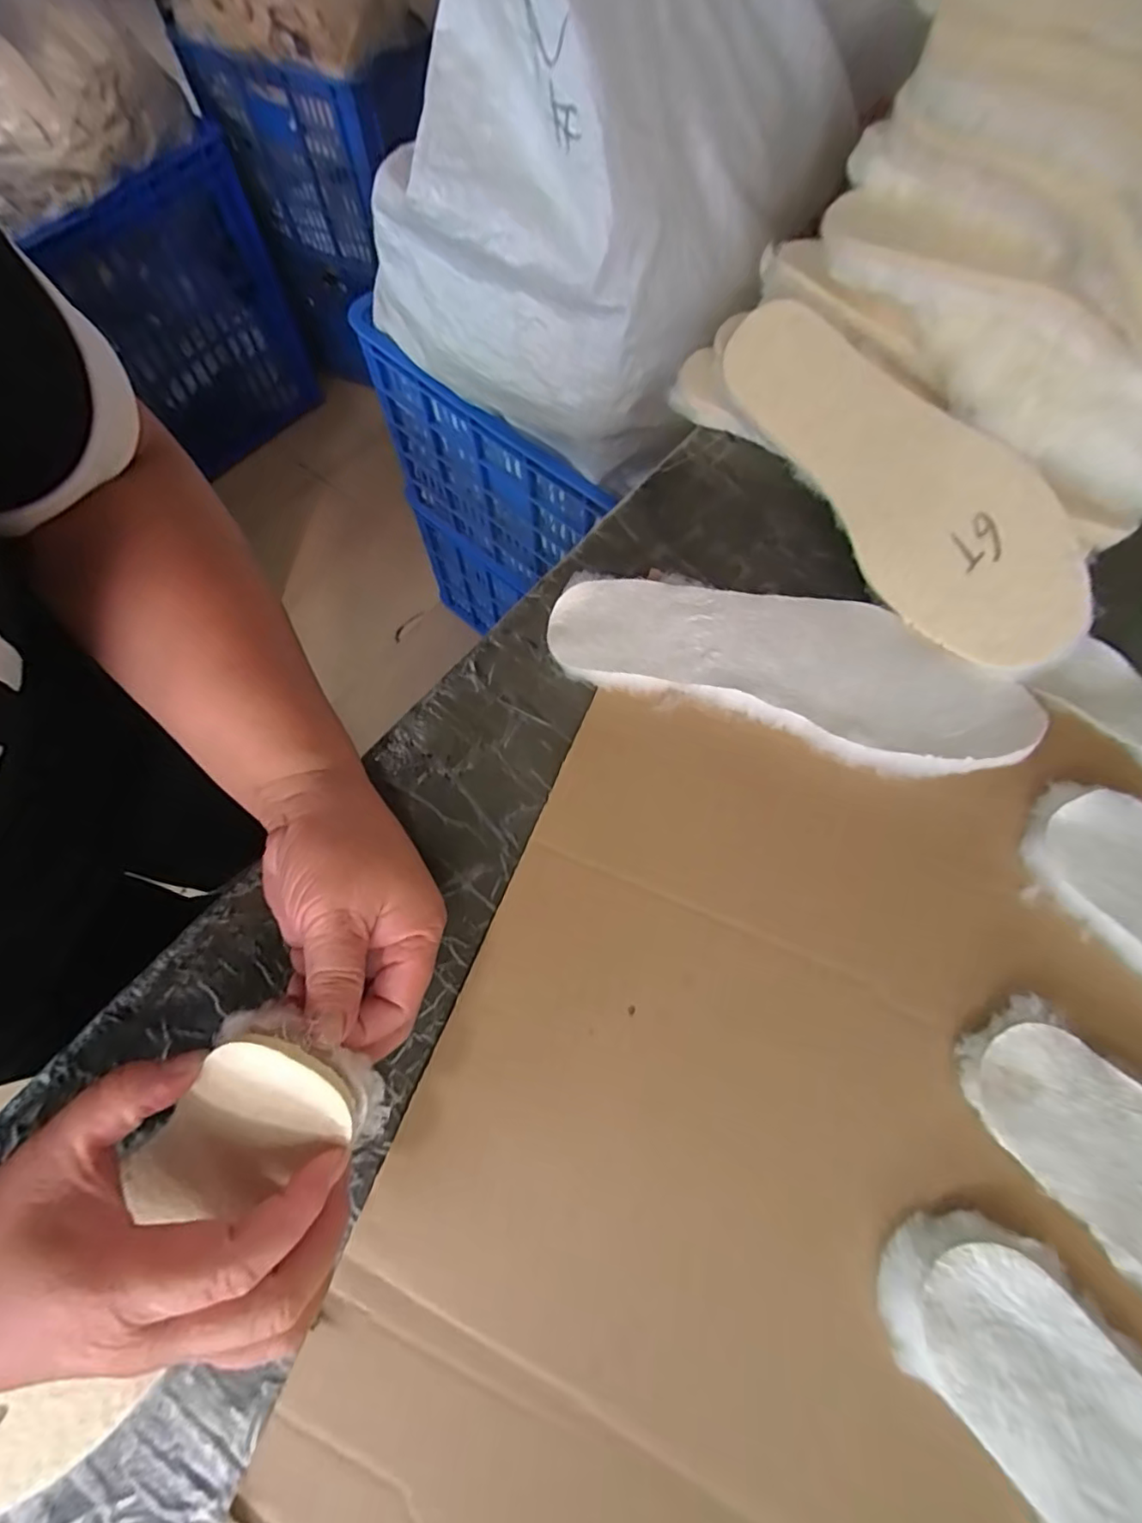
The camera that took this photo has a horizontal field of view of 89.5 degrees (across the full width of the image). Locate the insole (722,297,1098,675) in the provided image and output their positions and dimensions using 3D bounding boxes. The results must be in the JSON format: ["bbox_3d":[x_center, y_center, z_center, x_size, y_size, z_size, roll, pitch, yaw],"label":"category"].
[{"bbox_3d":[0.202,-0.180,0.360,0.091,0.015,0.280,-40,77,25],"label":"insole"}]

